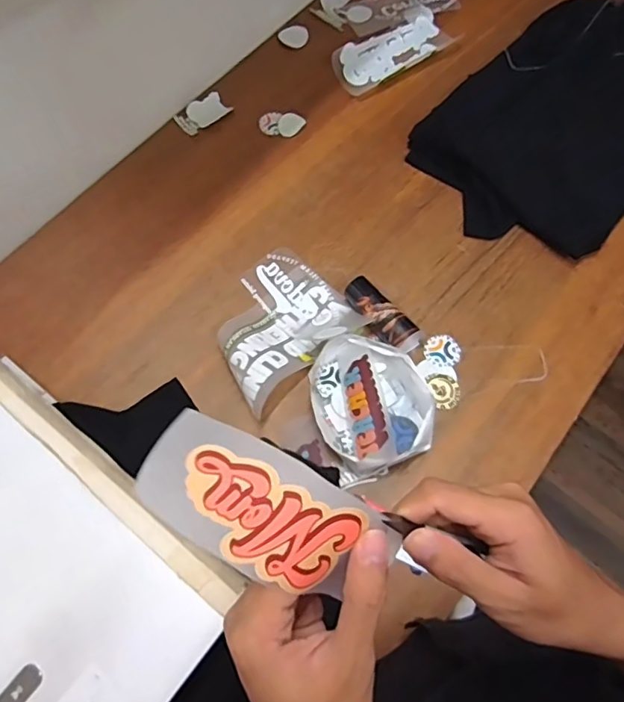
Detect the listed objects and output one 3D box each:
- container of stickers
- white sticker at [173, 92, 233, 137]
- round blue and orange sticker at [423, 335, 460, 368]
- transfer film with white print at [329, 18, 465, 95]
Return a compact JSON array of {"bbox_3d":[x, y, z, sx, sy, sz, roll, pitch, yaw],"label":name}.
[{"bbox_3d":[0.084,0.071,0.778,0.159,0.052,0.195,-20,68,-6],"label":"container of stickers"},{"bbox_3d":[-0.216,-0.469,1.051,0.102,0.011,0.063,-37,71,-12],"label":"white sticker"},{"bbox_3d":[0.203,0.000,0.833,0.055,0.004,0.055,-2,64,3],"label":"round blue and orange sticker"},{"bbox_3d":[0.164,-0.622,1.101,0.254,0.023,0.119,-29,69,-9],"label":"transfer film with white print"}]

